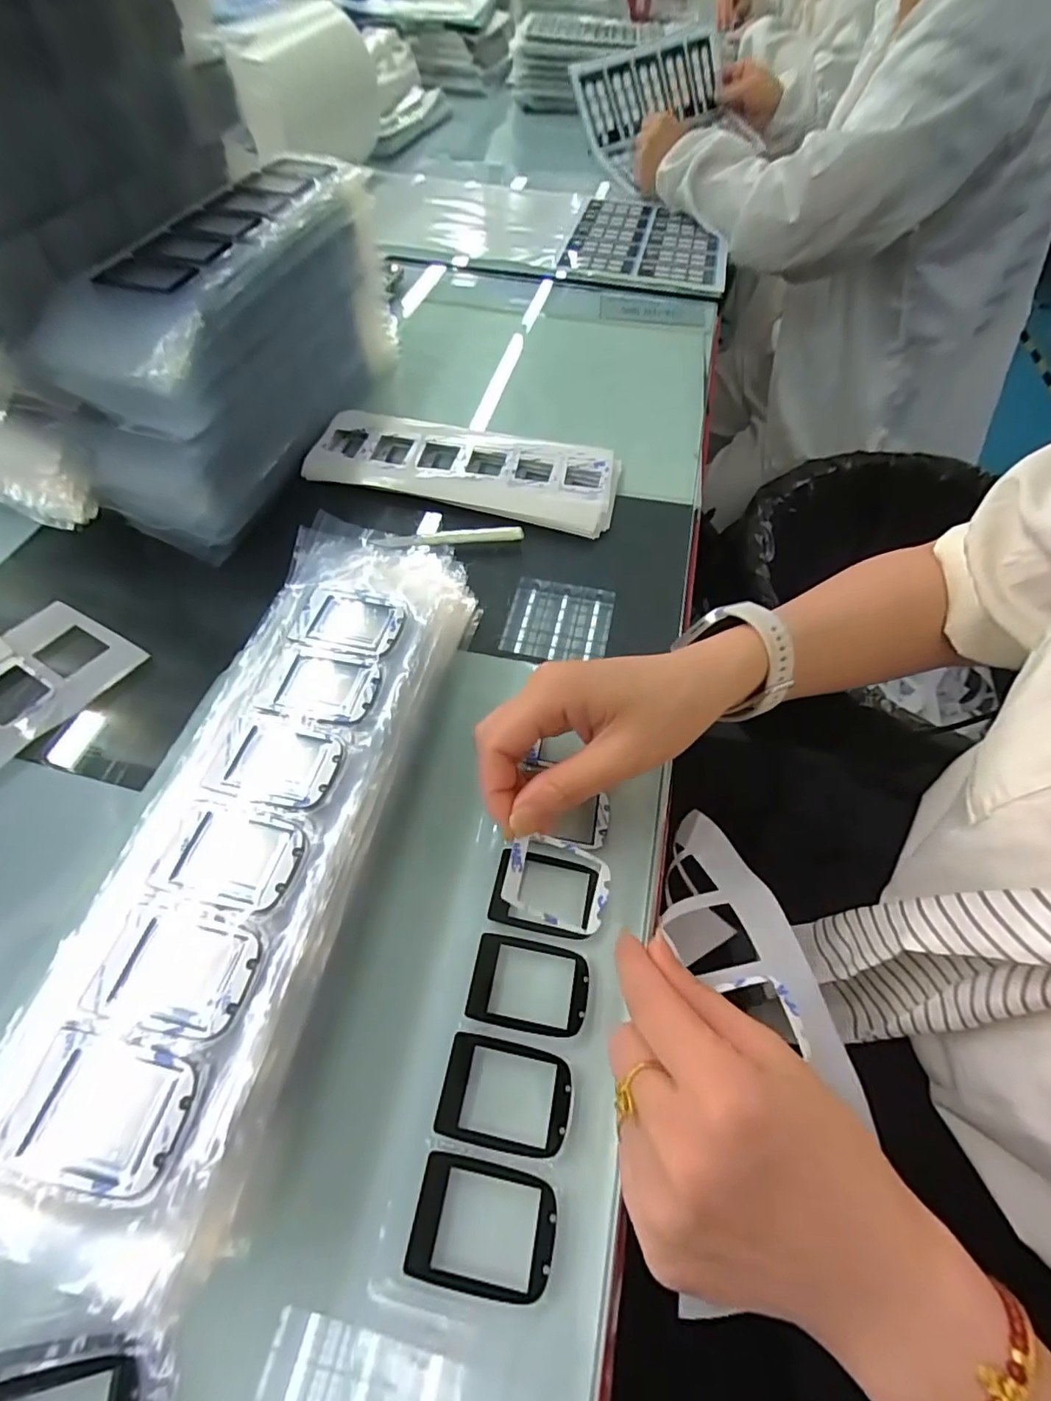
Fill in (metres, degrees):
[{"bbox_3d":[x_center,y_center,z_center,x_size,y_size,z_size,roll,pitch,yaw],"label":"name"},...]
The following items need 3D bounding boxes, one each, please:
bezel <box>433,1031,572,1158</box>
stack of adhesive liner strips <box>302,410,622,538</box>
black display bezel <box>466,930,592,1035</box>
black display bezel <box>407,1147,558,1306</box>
[{"bbox_3d":[-0.008,0.159,0.230,0.051,0.004,0.036,10,56,5],"label":"bezel"},{"bbox_3d":[-0.047,-0.184,0.453,0.236,0.021,0.091,11,56,5],"label":"stack of adhesive liner strips"},{"bbox_3d":[0.002,0.126,0.254,0.051,0.004,0.036,9,56,4],"label":"black display bezel"},{"bbox_3d":[-0.015,0.192,0.209,0.052,0.004,0.036,10,56,4],"label":"black display bezel"}]

